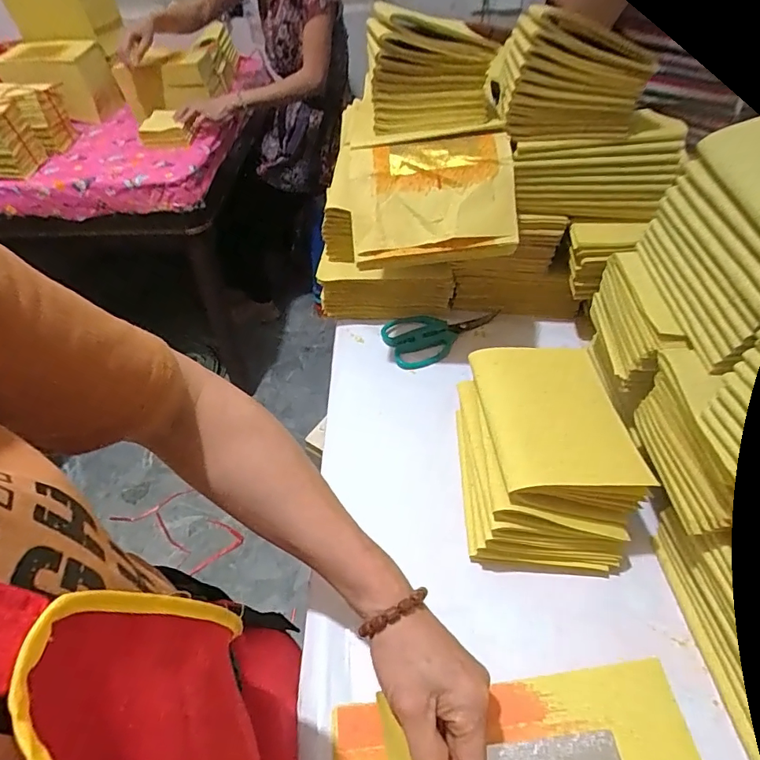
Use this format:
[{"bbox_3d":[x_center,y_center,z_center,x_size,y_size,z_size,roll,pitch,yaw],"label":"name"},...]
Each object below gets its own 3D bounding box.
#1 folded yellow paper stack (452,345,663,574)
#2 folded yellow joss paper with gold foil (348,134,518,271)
[{"bbox_3d":[0.137,0.057,0.423,0.125,0.098,0.183,-2,47,1],"label":"folded yellow paper stack"},{"bbox_3d":[0.050,-0.181,0.483,0.157,0.028,0.130,-5,83,10],"label":"folded yellow joss paper with gold foil"}]

